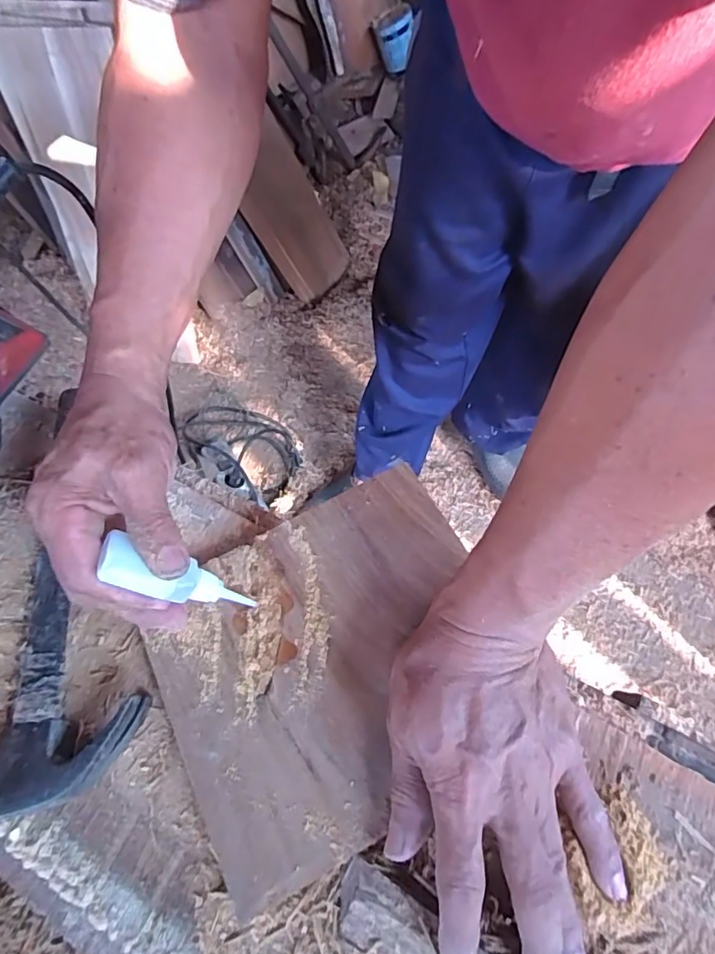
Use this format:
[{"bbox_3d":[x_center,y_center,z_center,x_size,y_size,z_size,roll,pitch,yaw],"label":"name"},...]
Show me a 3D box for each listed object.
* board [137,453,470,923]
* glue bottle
[{"bbox_3d":[-0.015,0.102,0.313,0.190,0.010,0.178,-27,67,-9],"label":"board"},{"bbox_3d":[-0.093,0.057,0.295,0.017,0.095,0.025,-15,56,43],"label":"glue bottle"}]

